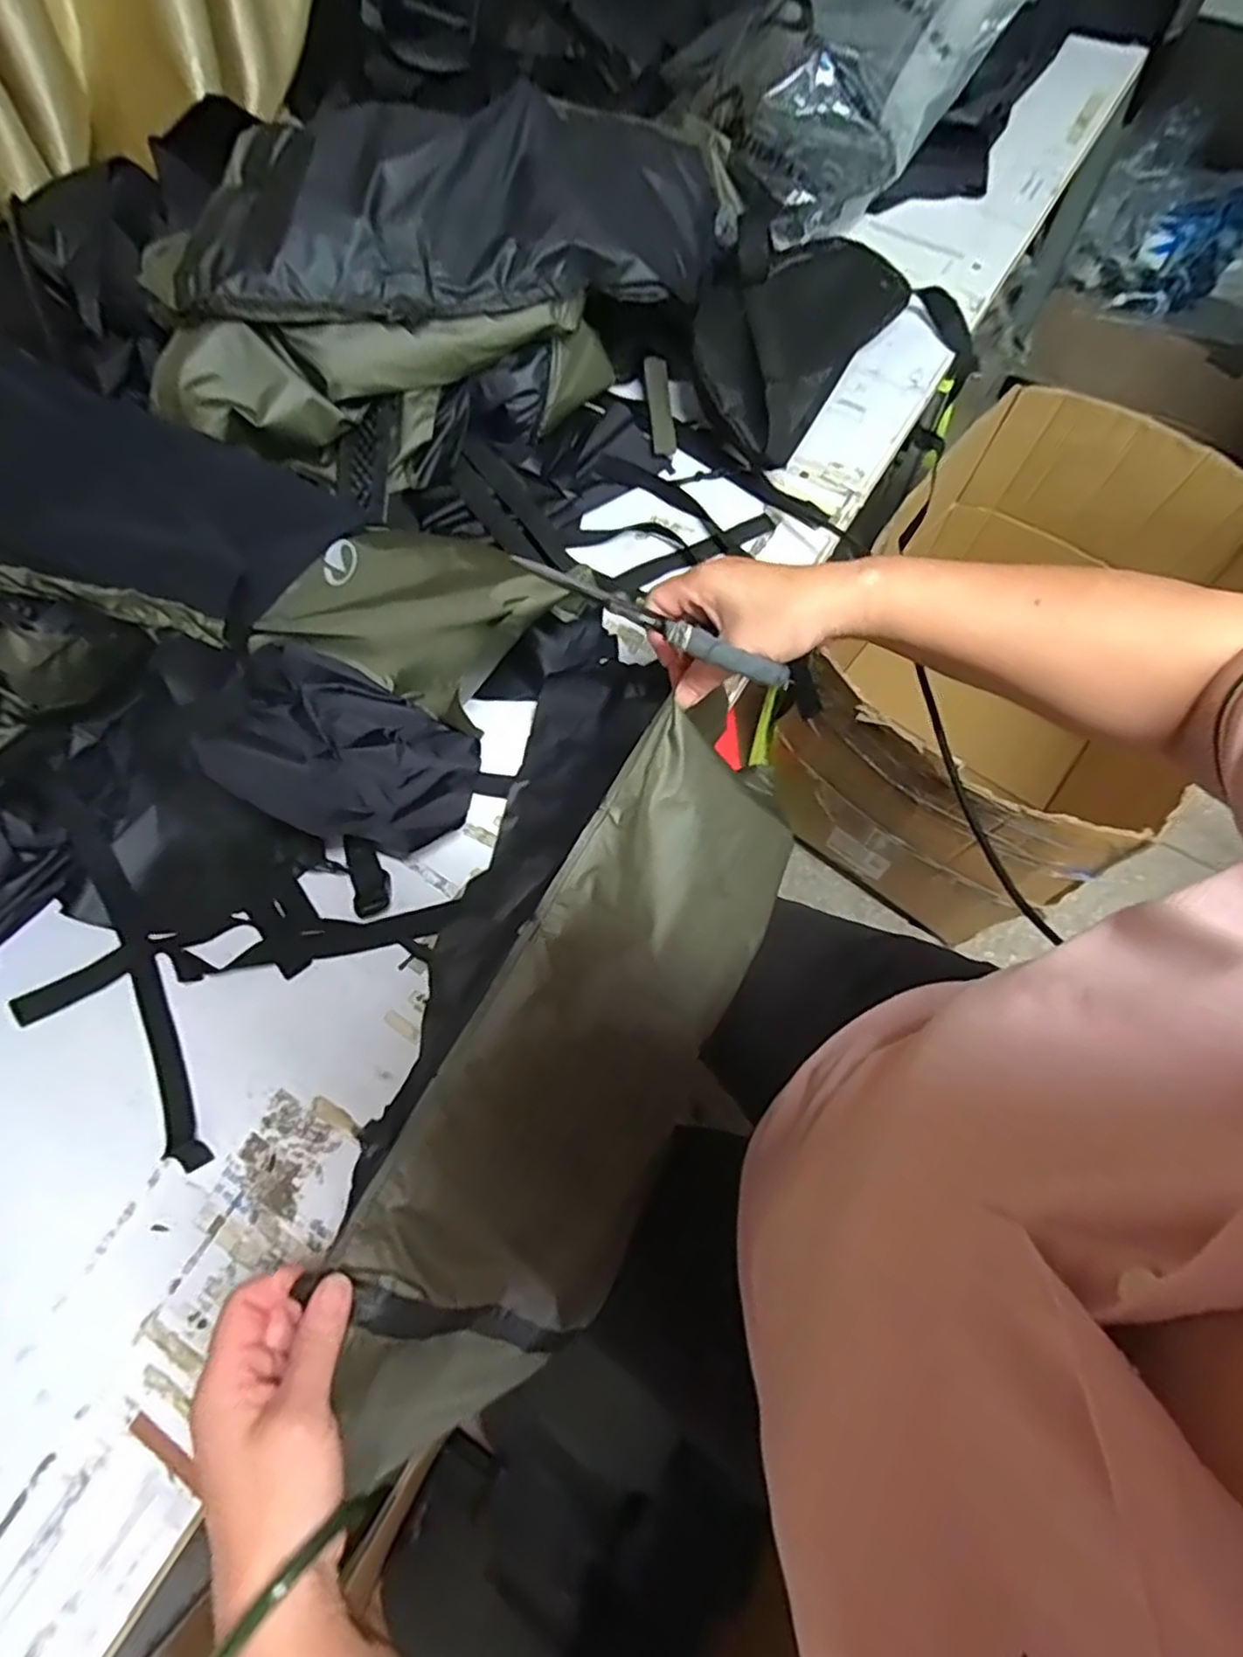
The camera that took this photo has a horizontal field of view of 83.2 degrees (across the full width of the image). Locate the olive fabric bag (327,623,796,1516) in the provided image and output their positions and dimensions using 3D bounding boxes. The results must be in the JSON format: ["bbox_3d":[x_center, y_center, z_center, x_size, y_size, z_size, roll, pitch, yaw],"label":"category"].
[{"bbox_3d":[-0.029,0.111,0.446,0.201,0.133,0.516,16,71,8],"label":"olive fabric bag"}]

